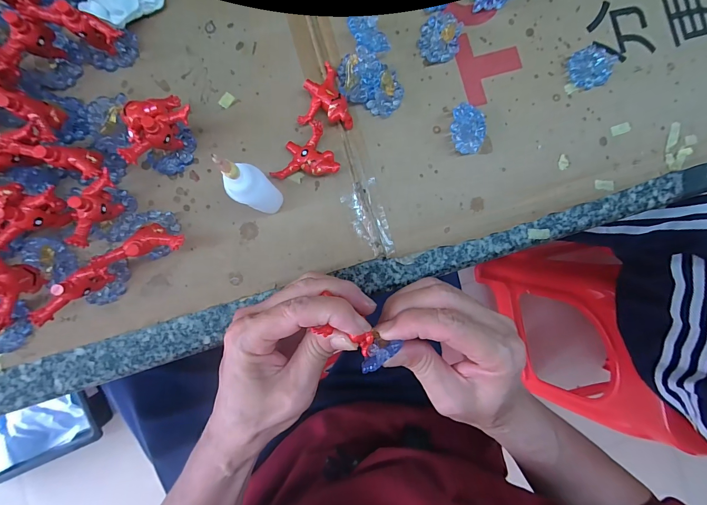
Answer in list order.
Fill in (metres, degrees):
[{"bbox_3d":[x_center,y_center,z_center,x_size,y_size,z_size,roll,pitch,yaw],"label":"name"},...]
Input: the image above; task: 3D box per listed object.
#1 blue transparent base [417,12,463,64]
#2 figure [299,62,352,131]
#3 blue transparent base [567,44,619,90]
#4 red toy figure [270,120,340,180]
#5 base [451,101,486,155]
[{"bbox_3d":[0.067,-0.164,0.258,0.030,0.007,0.035,3,89,-4],"label":"blue transparent base"},{"bbox_3d":[-0.020,-0.115,0.246,0.037,0.016,0.044,0,90,-4],"label":"figure"},{"bbox_3d":[0.188,-0.146,0.266,0.041,0.007,0.031,-26,91,-3],"label":"blue transparent base"},{"bbox_3d":[-0.038,-0.067,0.244,0.046,0.016,0.038,-23,91,-4],"label":"red toy figure"},{"bbox_3d":[0.087,-0.092,0.256,0.029,0.012,0.034,4,89,-4],"label":"base"}]

